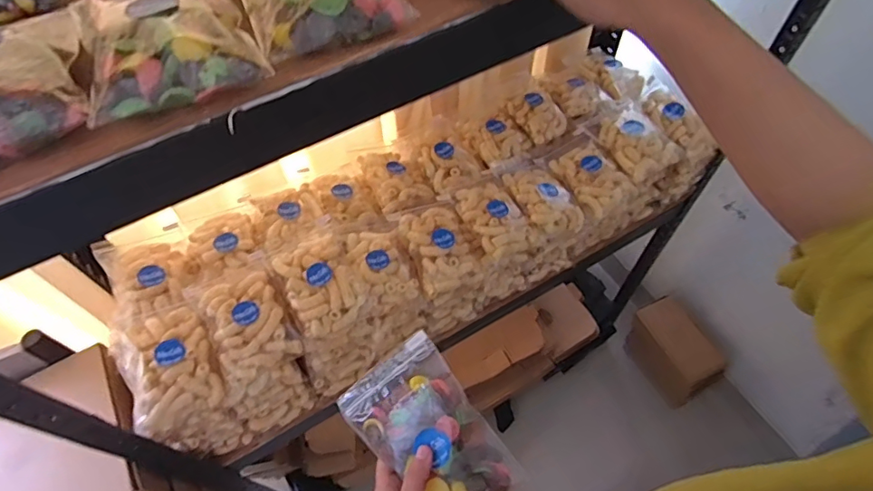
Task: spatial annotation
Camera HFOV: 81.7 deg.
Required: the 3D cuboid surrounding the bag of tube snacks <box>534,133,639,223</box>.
[{"bbox_3d":[0.212,-0.103,0.726,0.077,0.052,0.150,-24,60,-12],"label":"bag of tube snacks"}]

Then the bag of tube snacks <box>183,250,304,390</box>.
[{"bbox_3d":[-0.216,0.078,0.574,0.090,0.038,0.137,-31,62,-16],"label":"bag of tube snacks"}]

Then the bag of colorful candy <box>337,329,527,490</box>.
[{"bbox_3d":[-0.006,0.151,0.408,0.092,0.025,0.138,-41,71,-1],"label":"bag of colorful candy"}]

